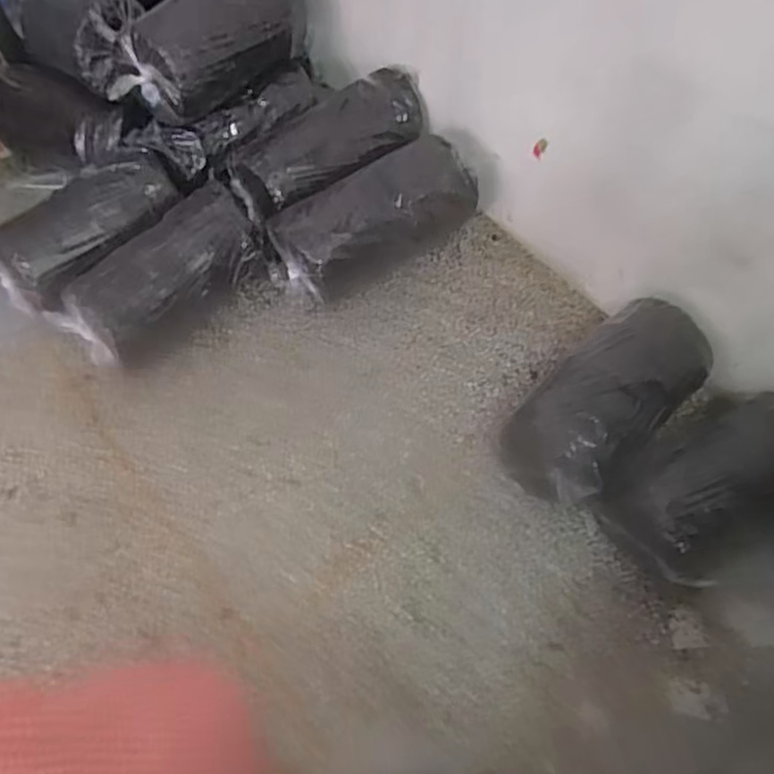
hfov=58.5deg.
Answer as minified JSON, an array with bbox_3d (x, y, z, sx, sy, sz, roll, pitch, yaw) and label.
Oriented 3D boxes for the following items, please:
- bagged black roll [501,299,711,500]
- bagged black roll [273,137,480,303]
[{"bbox_3d":[0.417,0.023,1.270,0.229,0.199,0.419,40,69,21],"label":"bagged black roll"},{"bbox_3d":[-0.030,-0.347,1.488,0.420,0.207,0.173,-25,63,-12],"label":"bagged black roll"}]

